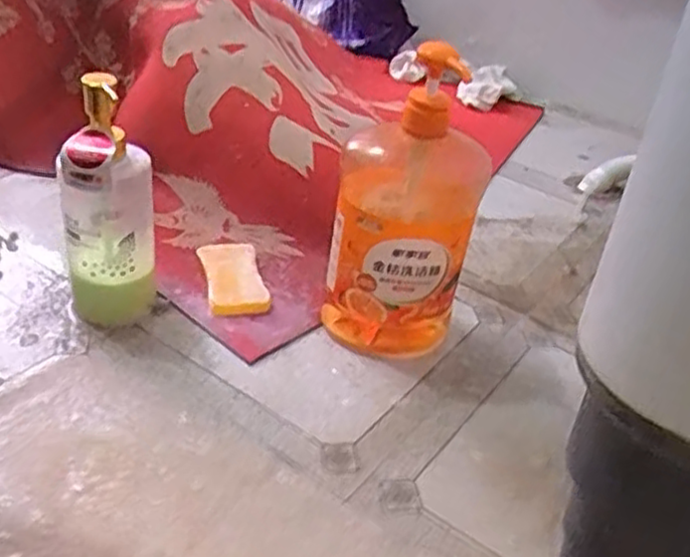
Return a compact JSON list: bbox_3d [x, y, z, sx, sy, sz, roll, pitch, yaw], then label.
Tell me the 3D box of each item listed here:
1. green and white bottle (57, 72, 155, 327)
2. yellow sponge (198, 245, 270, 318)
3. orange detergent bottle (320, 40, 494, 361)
[{"bbox_3d":[-0.199,-0.058,0.615,0.072,0.211,0.060,-3,35,-15],"label":"green and white bottle"},{"bbox_3d":[-0.108,-0.001,0.711,0.055,0.017,0.111,-4,35,-16],"label":"yellow sponge"},{"bbox_3d":[0.048,-0.054,0.610,0.113,0.256,0.077,19,35,16],"label":"orange detergent bottle"}]

